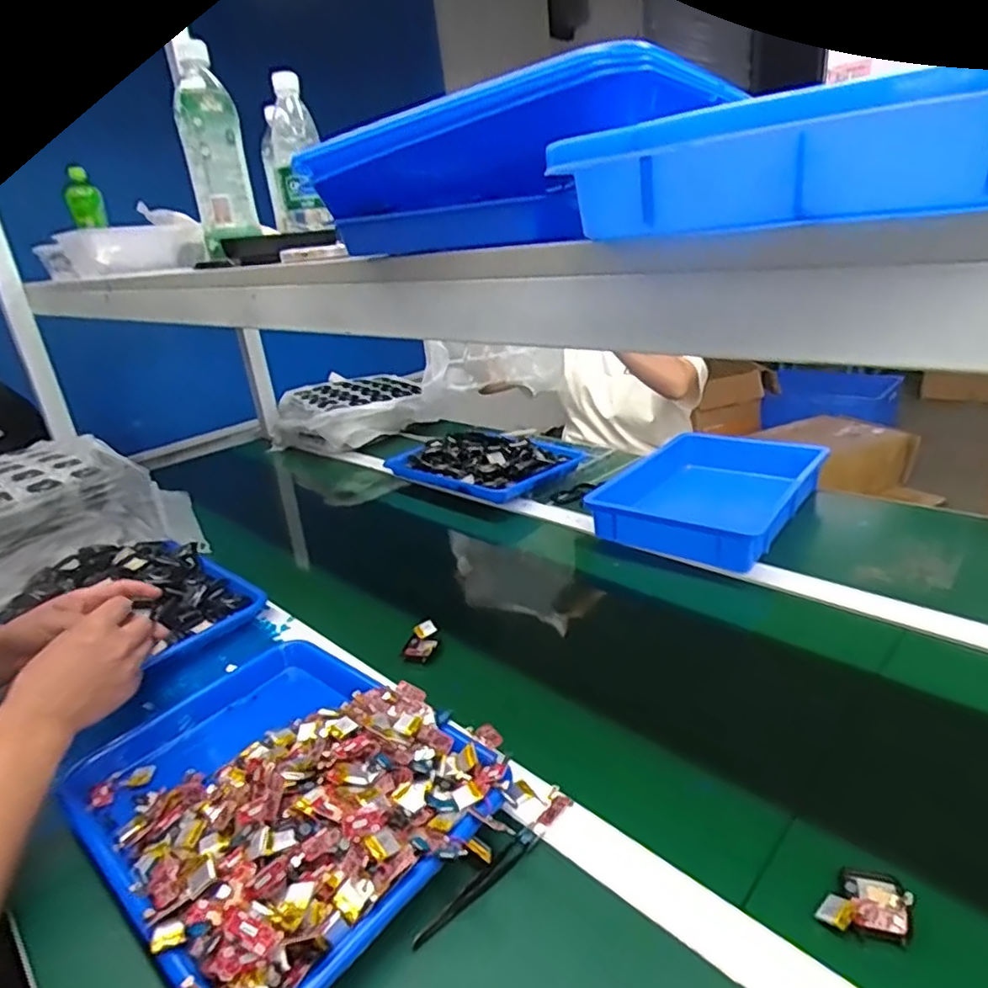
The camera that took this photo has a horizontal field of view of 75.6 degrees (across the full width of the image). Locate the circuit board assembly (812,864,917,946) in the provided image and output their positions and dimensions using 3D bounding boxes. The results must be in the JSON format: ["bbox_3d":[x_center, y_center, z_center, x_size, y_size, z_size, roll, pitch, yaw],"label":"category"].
[{"bbox_3d":[0.238,0.262,0.413,0.055,0.014,0.046,-2,19,13],"label":"circuit board assembly"}]

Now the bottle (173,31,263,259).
[{"bbox_3d":[-0.306,-0.366,0.702,0.063,0.186,0.058,-14,24,-16],"label":"bottle"}]

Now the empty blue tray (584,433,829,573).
[{"bbox_3d":[0.343,-0.011,0.985,0.249,0.063,0.384,13,30,39],"label":"empty blue tray"}]

